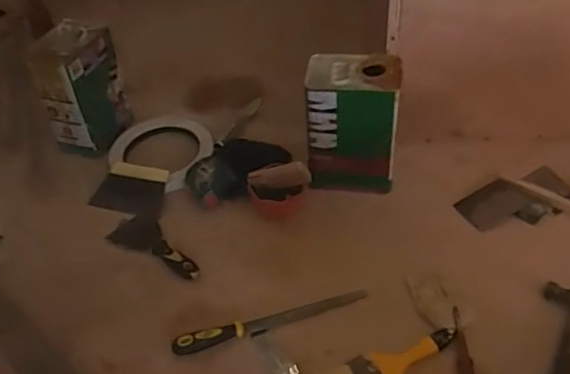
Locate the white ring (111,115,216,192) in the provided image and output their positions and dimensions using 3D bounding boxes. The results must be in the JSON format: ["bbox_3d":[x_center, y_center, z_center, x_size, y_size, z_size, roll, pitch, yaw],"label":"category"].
[{"bbox_3d":[-0.248,-0.074,1.178,0.203,0.028,0.197,-3,44,3],"label":"white ring"}]

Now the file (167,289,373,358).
[{"bbox_3d":[-0.020,0.202,0.886,0.299,0.021,0.028,-15,45,-10],"label":"file"}]

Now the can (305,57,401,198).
[{"bbox_3d":[0.120,-0.113,1.043,0.155,0.214,0.131,3,44,8],"label":"can"}]

